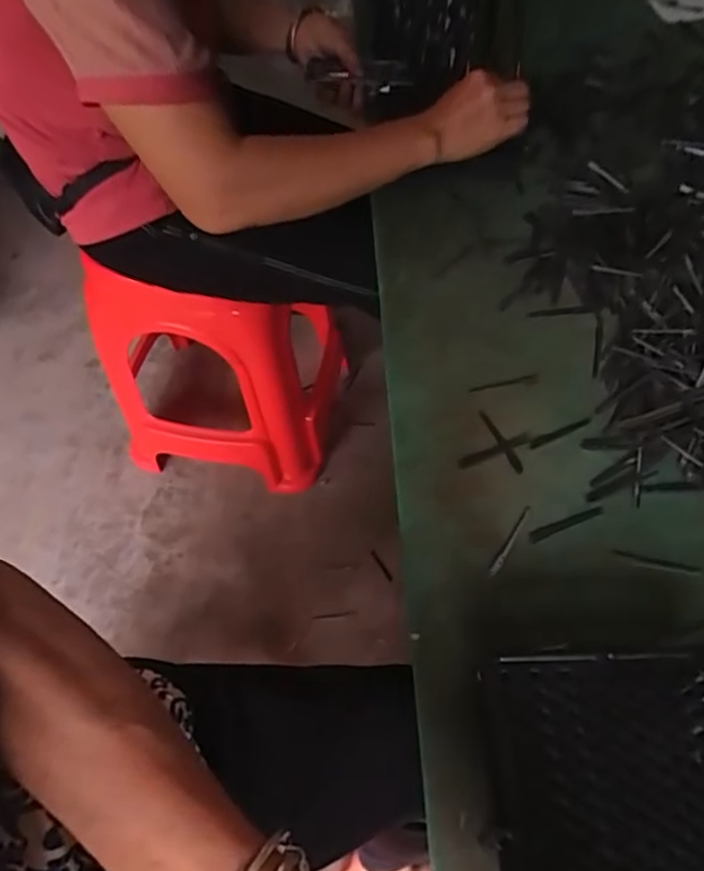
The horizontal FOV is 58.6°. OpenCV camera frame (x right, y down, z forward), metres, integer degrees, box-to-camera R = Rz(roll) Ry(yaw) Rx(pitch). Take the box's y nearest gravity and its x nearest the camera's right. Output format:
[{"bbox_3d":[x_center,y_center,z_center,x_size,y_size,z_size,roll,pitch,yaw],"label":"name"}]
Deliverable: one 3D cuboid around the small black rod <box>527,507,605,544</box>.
[{"bbox_3d":[0.168,0.068,0.490,0.067,0.004,0.009,-21,59,-11],"label":"small black rod"}]

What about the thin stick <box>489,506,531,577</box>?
[{"bbox_3d":[0.123,0.081,0.485,0.006,0.004,0.067,29,63,19],"label":"thin stick"}]

